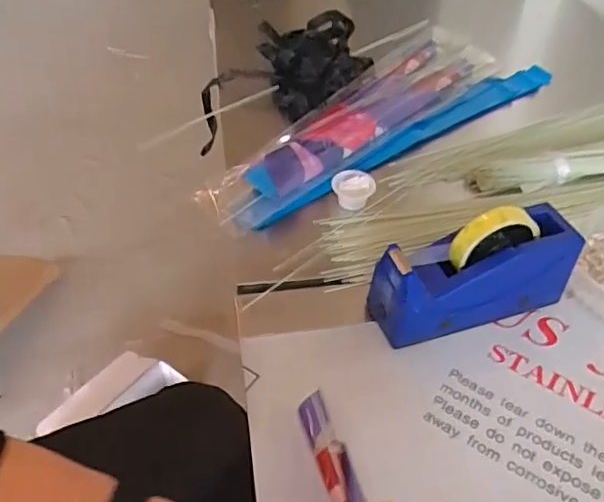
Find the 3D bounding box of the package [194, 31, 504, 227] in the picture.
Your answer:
[{"bbox_3d":[0.092,-0.207,0.848,0.152,0.041,0.620,32,53,26],"label":"package"}]

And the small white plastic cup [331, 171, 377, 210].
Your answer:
[{"bbox_3d":[0.063,-0.078,0.728,0.052,0.033,0.048,26,51,22],"label":"small white plastic cup"}]

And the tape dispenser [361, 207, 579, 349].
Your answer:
[{"bbox_3d":[0.176,0.018,0.577,0.208,0.120,0.073,-10,47,-12],"label":"tape dispenser"}]

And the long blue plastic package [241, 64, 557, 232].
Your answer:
[{"bbox_3d":[0.153,-0.169,0.818,0.596,0.030,0.060,-29,53,-27],"label":"long blue plastic package"}]

